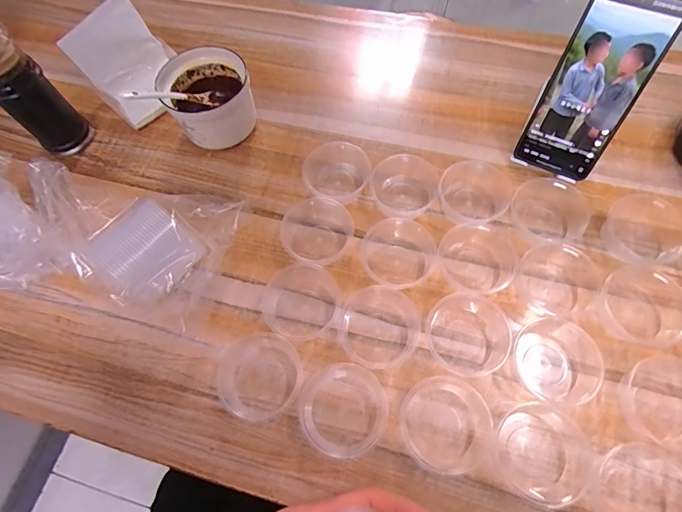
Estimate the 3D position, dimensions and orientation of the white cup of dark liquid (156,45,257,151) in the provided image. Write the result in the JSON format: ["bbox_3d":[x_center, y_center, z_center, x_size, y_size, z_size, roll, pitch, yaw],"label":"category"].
[{"bbox_3d":[-0.146,-0.174,0.426,0.089,0.073,0.089,-1,66,1],"label":"white cup of dark liquid"}]

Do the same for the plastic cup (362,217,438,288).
[{"bbox_3d":[0.056,-0.005,0.364,0.064,0.034,0.063,-1,66,1],"label":"plastic cup"}]

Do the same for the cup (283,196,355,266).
[{"bbox_3d":[-0.024,-0.025,0.379,0.066,0.033,0.063,-1,66,1],"label":"cup"}]

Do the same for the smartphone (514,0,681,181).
[{"bbox_3d":[0.239,-0.158,0.362,0.077,0.160,0.007,24,34,12],"label":"smartphone"}]

